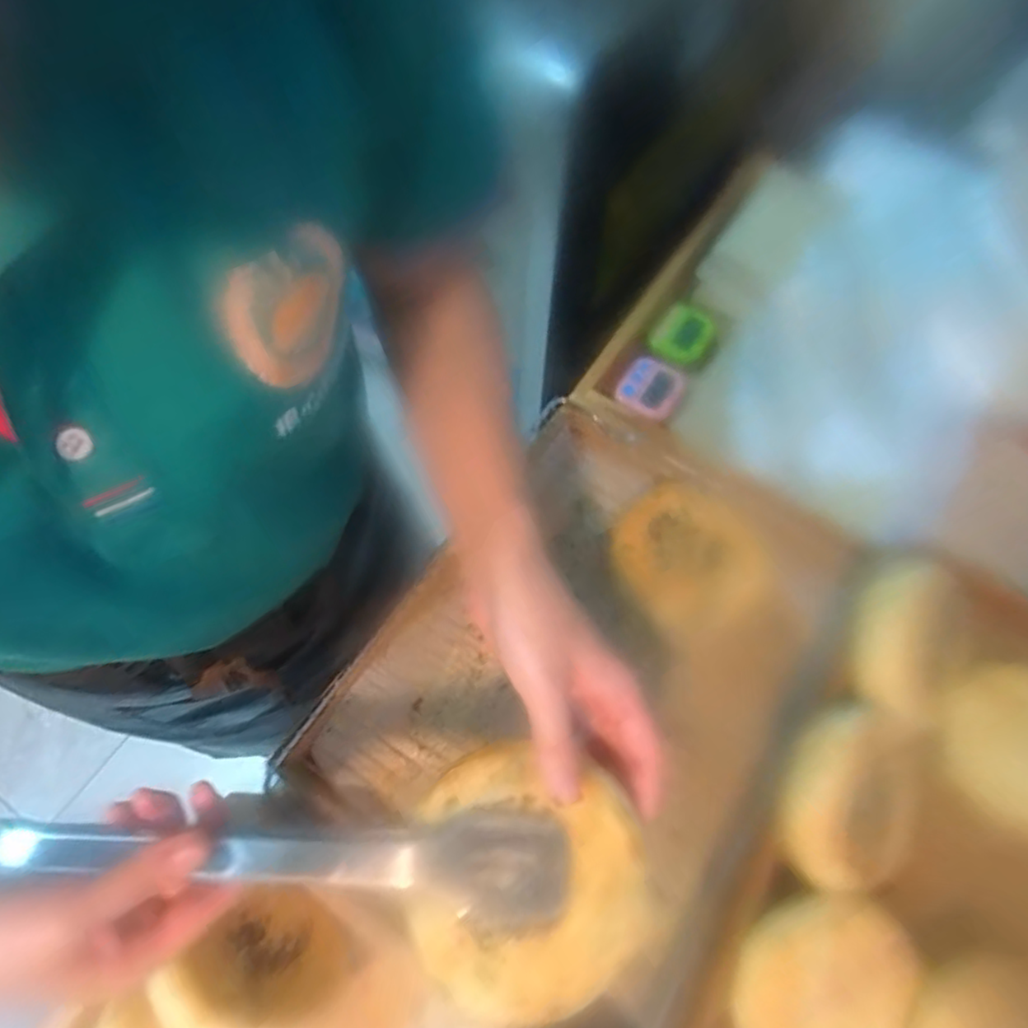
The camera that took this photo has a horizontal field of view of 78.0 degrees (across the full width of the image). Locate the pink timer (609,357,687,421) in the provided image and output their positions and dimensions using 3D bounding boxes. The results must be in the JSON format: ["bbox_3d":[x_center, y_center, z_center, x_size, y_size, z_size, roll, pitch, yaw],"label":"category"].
[{"bbox_3d":[0.132,-0.124,0.630,0.063,0.020,0.066,34,69,14],"label":"pink timer"}]

